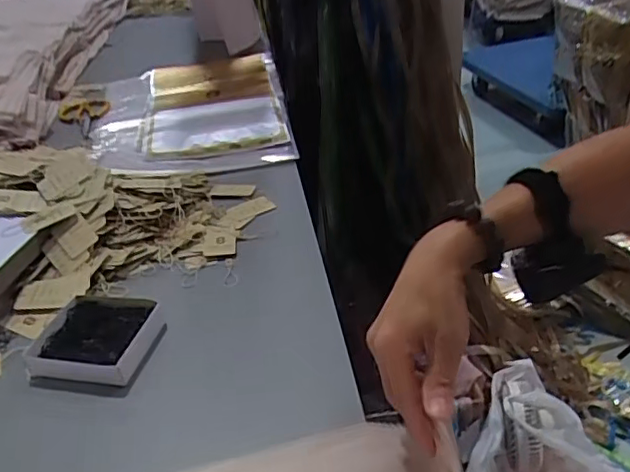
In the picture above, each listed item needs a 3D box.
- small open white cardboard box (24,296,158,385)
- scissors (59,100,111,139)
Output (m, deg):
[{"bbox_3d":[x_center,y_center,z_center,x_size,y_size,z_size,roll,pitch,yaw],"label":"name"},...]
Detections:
[{"bbox_3d":[-0.229,0.103,0.609,0.111,0.025,0.104,0,33,10],"label":"small open white cardboard box"},{"bbox_3d":[-0.449,-0.234,1.165,0.098,0.014,0.189,-17,34,-16],"label":"scissors"}]

